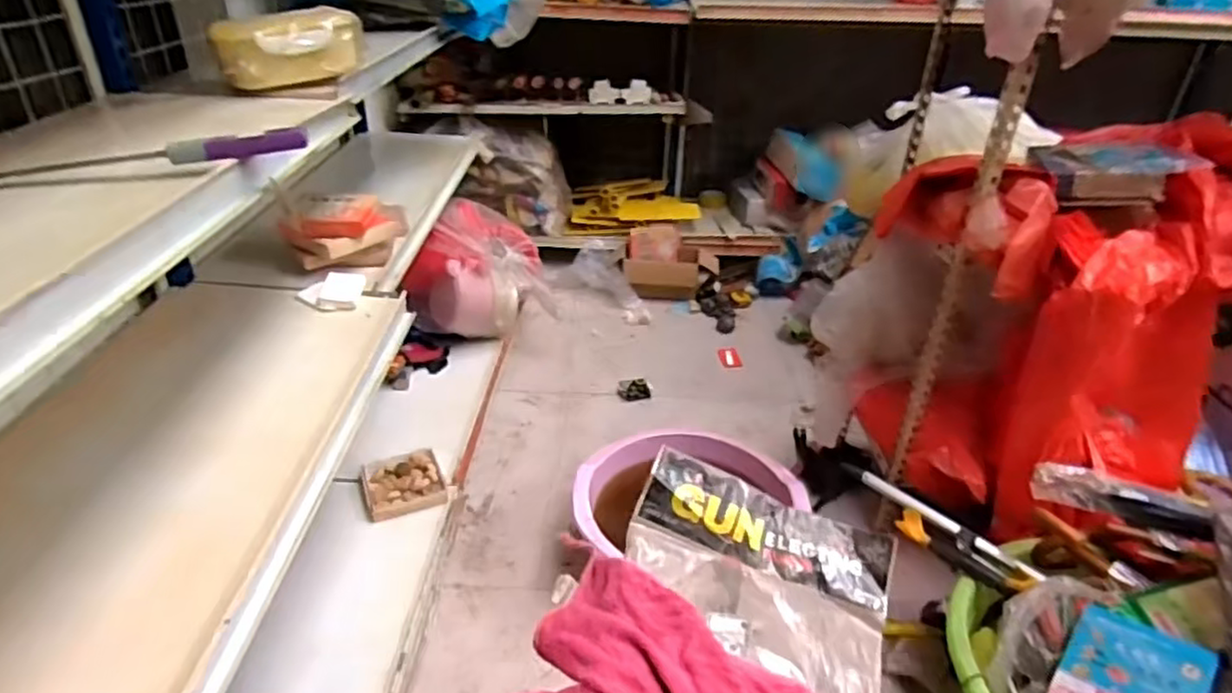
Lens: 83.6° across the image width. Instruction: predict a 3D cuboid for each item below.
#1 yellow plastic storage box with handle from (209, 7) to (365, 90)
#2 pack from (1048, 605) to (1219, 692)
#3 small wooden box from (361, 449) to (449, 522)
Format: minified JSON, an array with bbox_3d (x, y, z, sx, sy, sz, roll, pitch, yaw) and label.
[{"bbox_3d":[-0.452,-0.418,0.965,0.107,0.085,0.176,24,38,32],"label":"yellow plastic storage box with handle"},{"bbox_3d":[0.628,0.404,0.842,0.138,0.020,0.140,-48,32,-18],"label":"pack"},{"bbox_3d":[-0.396,0.256,1.287,0.139,0.035,0.139,-13,34,-21],"label":"small wooden box"}]

